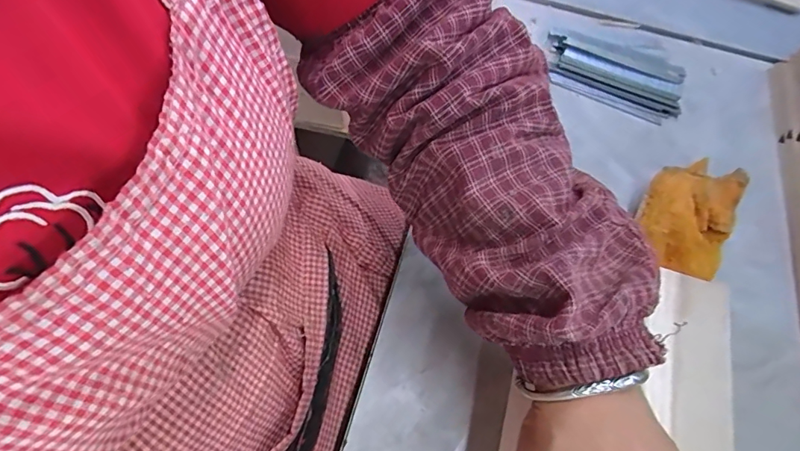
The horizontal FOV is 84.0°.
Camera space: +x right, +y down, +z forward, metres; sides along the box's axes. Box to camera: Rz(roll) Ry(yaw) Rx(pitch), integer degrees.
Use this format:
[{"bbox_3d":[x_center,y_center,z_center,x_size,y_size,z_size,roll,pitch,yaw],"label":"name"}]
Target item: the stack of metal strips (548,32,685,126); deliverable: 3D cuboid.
[{"bbox_3d":[0.209,-0.143,0.437,0.133,0.022,0.060,19,68,7],"label":"stack of metal strips"}]

